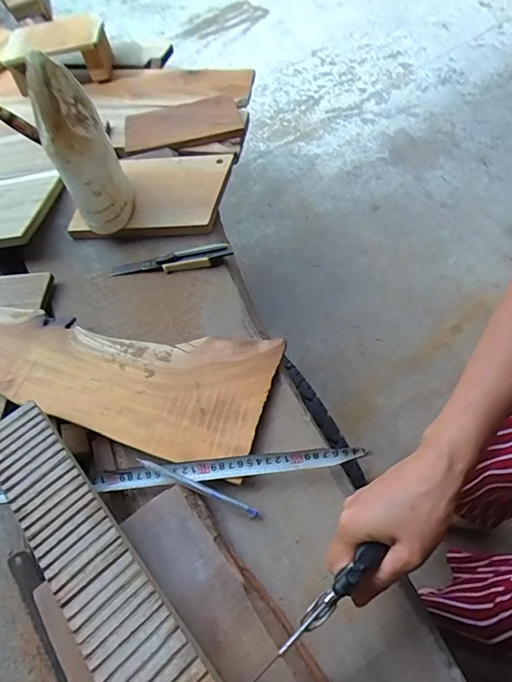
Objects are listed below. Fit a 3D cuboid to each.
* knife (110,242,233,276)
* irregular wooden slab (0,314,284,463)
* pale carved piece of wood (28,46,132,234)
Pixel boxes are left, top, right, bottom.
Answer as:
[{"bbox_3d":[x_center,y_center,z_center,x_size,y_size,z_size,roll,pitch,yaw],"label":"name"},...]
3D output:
[{"bbox_3d":[-0.128,-0.117,0.651,0.180,0.020,0.035,-10,59,-2],"label":"knife"},{"bbox_3d":[-0.275,0.018,0.559,0.594,0.039,0.172,11,61,10],"label":"irregular wooden slab"},{"bbox_3d":[-0.240,-0.259,0.614,0.085,0.256,0.084,-24,61,-10],"label":"pale carved piece of wood"}]

